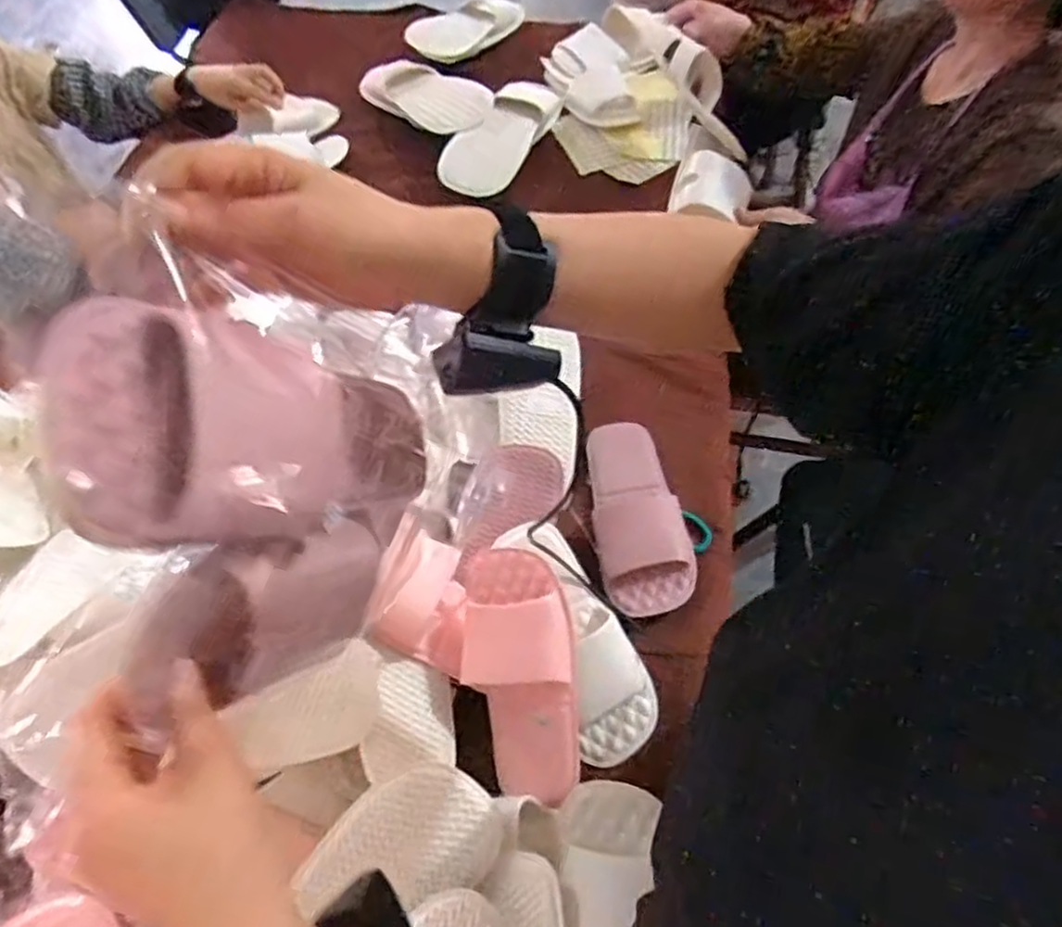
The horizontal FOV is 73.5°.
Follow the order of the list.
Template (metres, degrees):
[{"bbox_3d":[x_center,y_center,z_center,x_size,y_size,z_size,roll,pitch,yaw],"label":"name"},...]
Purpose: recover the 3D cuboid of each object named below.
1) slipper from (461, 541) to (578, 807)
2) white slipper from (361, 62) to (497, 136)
[{"bbox_3d":[-0.009,0.192,0.646,0.100,0.058,0.229,-10,87,-5],"label":"slipper"},{"bbox_3d":[-0.186,-0.611,1.182,0.280,0.071,0.058,28,63,17],"label":"white slipper"}]

